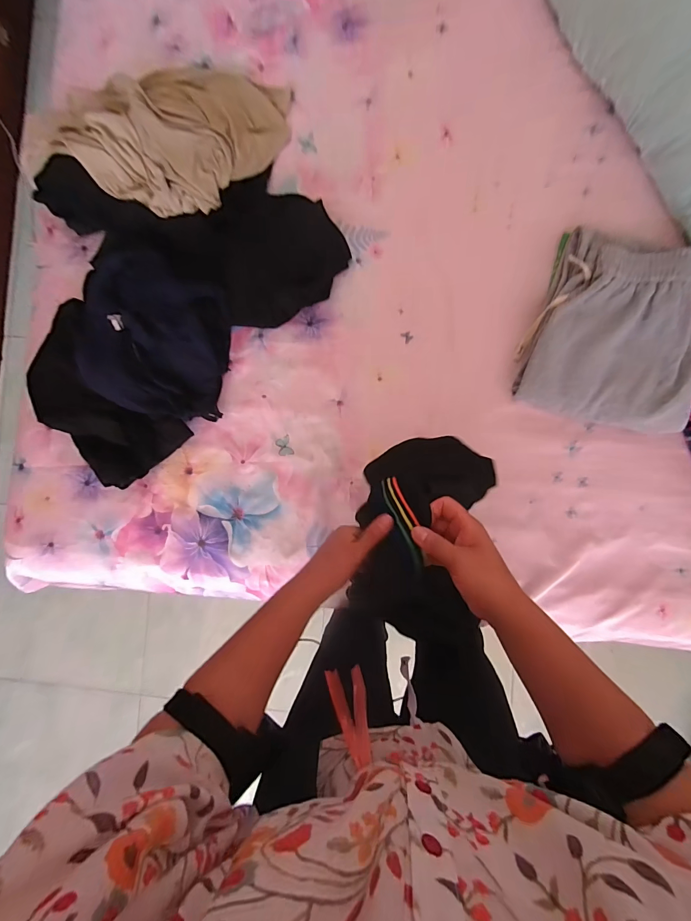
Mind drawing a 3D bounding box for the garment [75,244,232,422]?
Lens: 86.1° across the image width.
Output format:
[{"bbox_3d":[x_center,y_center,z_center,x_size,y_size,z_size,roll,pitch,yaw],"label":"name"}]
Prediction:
[{"bbox_3d":[-0.351,-0.232,0.678,0.253,0.083,0.304,4,88,4],"label":"garment"}]

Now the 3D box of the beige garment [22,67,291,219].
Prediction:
[{"bbox_3d":[-0.361,-0.615,0.696,0.470,0.090,0.321,14,90,7],"label":"beige garment"}]

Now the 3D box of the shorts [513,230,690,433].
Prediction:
[{"bbox_3d":[0.457,-0.220,0.624,0.267,0.051,0.313,16,90,7],"label":"shorts"}]

